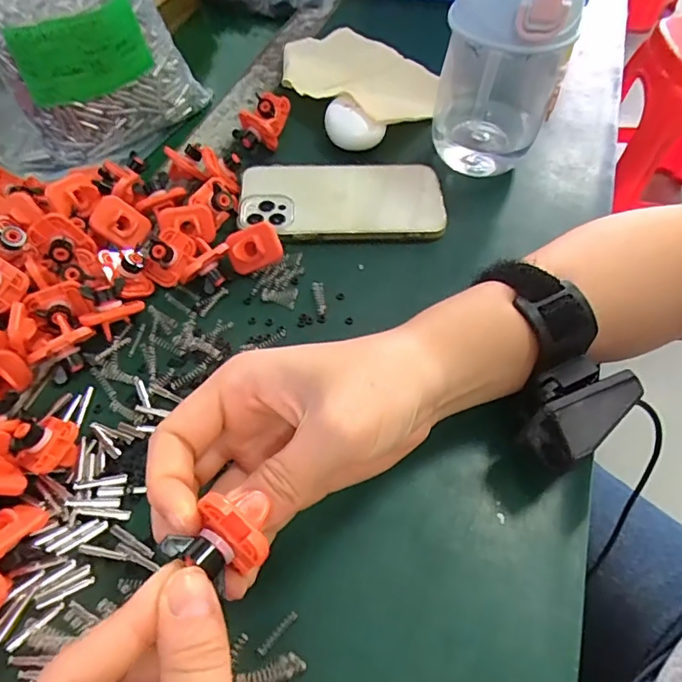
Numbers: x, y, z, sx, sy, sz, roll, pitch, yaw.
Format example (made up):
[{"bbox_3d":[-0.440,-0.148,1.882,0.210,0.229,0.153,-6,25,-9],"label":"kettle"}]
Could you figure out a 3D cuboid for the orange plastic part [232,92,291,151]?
[{"bbox_3d":[-0.063,-0.177,0.417,0.033,0.024,0.050,12,56,6],"label":"orange plastic part"}]

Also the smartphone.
[{"bbox_3d":[0.001,-0.100,0.372,0.141,0.015,0.069,-1,56,-3],"label":"smartphone"}]

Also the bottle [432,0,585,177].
[{"bbox_3d":[0.114,-0.202,0.363,0.083,0.157,0.079,33,61,19],"label":"bottle"}]

